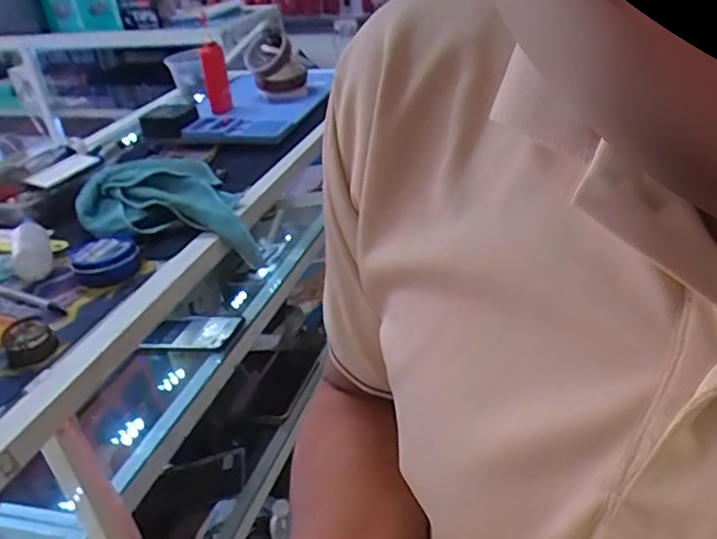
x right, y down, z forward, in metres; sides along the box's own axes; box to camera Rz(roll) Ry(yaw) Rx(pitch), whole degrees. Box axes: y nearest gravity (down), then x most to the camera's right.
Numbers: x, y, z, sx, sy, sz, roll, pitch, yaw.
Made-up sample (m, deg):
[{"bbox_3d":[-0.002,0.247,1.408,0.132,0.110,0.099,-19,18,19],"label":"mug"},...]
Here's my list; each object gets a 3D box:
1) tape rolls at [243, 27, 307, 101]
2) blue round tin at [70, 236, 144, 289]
[{"bbox_3d":[-0.146,-0.364,1.074,0.101,0.111,0.073,-10,32,-7],"label":"tape rolls"},{"bbox_3d":[-0.255,-0.010,0.614,0.065,0.029,0.060,-19,34,-19],"label":"blue round tin"}]

